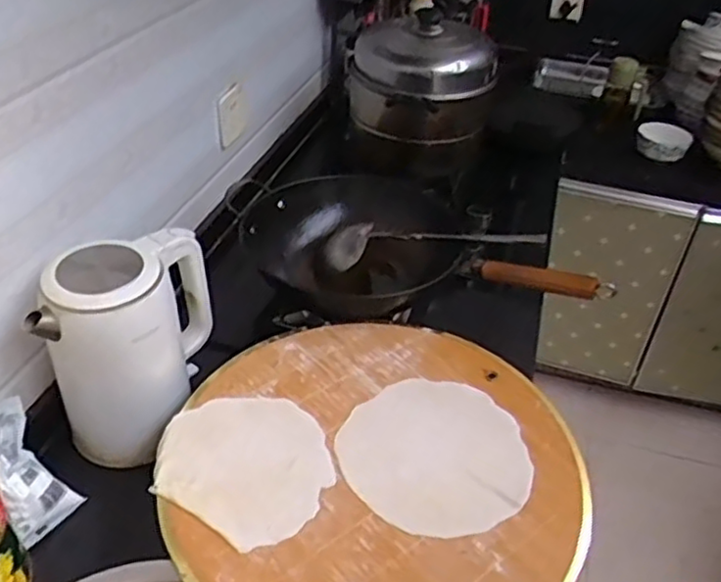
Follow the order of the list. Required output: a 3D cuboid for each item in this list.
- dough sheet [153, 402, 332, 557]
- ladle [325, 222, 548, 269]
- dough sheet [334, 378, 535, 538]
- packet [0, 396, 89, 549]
[{"bbox_3d":[-0.124,0.179,0.736,0.194,0.012,0.171,23,42,23],"label":"dough sheet"},{"bbox_3d":[0.096,-0.070,1.008,0.342,0.042,0.074,1,34,24],"label":"ladle"},{"bbox_3d":[0.086,0.180,0.763,0.208,0.008,0.204,-21,44,-30],"label":"dough sheet"},{"bbox_3d":[-0.375,0.198,0.760,0.073,0.156,0.041,-29,4,-35],"label":"packet"}]

